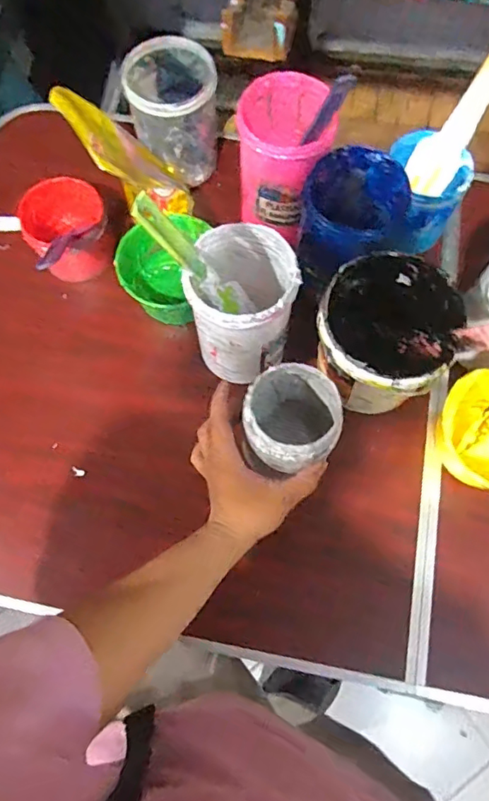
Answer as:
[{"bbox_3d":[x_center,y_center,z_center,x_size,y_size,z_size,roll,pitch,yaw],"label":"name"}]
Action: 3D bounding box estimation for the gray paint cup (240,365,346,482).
[{"bbox_3d":[0.042,0.019,0.461,0.079,0.082,0.088,2,72,2],"label":"gray paint cup"}]

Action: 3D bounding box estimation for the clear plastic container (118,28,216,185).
[{"bbox_3d":[-0.078,-0.328,0.602,0.097,0.111,0.100,-8,72,-1],"label":"clear plastic container"}]

